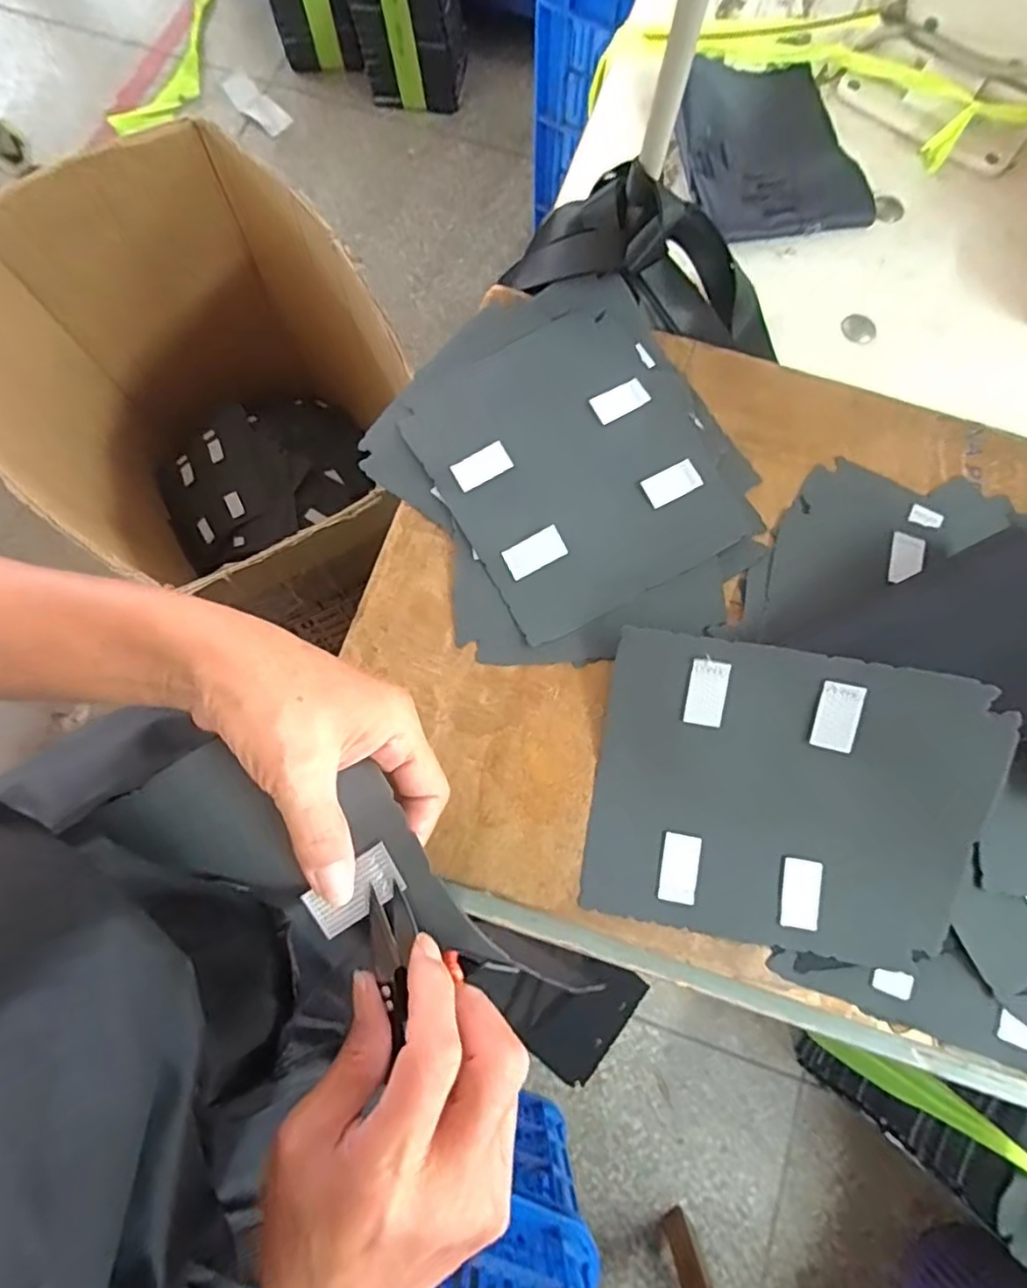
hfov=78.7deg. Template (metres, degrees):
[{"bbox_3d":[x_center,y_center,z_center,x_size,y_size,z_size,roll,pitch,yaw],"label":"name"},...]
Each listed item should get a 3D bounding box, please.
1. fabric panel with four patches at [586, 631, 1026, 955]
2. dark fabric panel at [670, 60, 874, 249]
[{"bbox_3d":[0.146,0.084,0.343,0.199,0.026,0.161,10,97,11],"label":"fabric panel with four patches"},{"bbox_3d":[0.193,-0.388,0.484,0.133,0.019,0.169,-12,76,-4],"label":"dark fabric panel"}]

